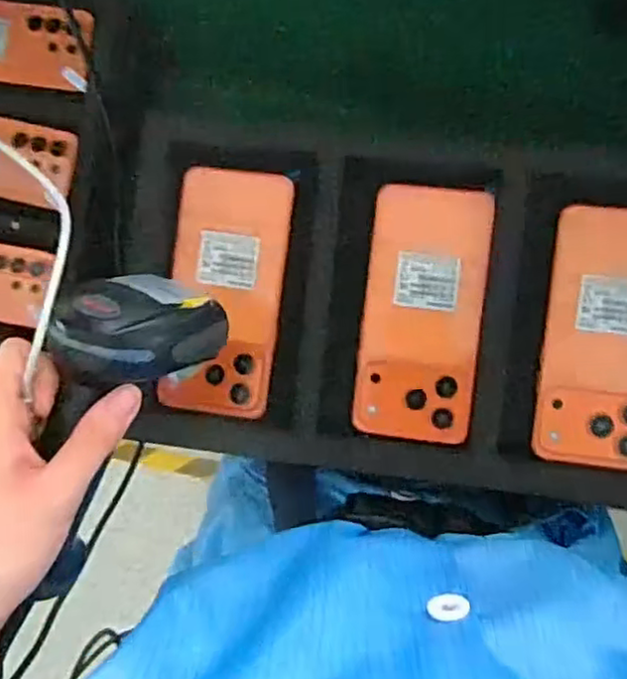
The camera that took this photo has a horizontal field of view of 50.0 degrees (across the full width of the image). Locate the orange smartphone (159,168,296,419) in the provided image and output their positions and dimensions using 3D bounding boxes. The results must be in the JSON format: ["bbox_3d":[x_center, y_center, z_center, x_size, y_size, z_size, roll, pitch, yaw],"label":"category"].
[{"bbox_3d":[-0.059,-0.032,0.453,0.076,0.011,0.162,7,90,6],"label":"orange smartphone"}]

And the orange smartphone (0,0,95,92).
[{"bbox_3d":[-0.299,-0.293,0.663,0.161,0.008,0.074,7,105,-1],"label":"orange smartphone"}]

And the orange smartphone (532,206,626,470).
[{"bbox_3d":[0.187,-0.001,0.427,0.076,0.012,0.161,7,90,6],"label":"orange smartphone"}]

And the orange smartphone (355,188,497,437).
[{"bbox_3d":[0.071,-0.017,0.437,0.076,0.006,0.161,6,90,6],"label":"orange smartphone"}]

